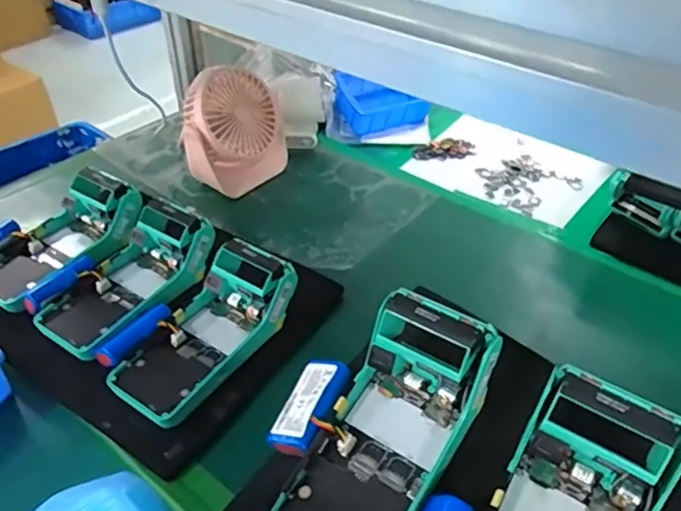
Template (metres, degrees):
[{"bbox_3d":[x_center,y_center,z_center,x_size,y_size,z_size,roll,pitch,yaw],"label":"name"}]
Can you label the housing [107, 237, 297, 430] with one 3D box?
[{"bbox_3d":[-0.114,0.067,0.488,0.073,0.052,0.169,26,61,26],"label":"housing"}]

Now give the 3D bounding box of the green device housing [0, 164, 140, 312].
[{"bbox_3d":[-0.289,-0.022,0.568,0.085,0.075,0.165,24,42,24],"label":"green device housing"}]

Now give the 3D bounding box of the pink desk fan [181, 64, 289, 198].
[{"bbox_3d":[-0.126,-0.153,0.686,0.066,0.145,0.121,33,49,31],"label":"pink desk fan"}]

